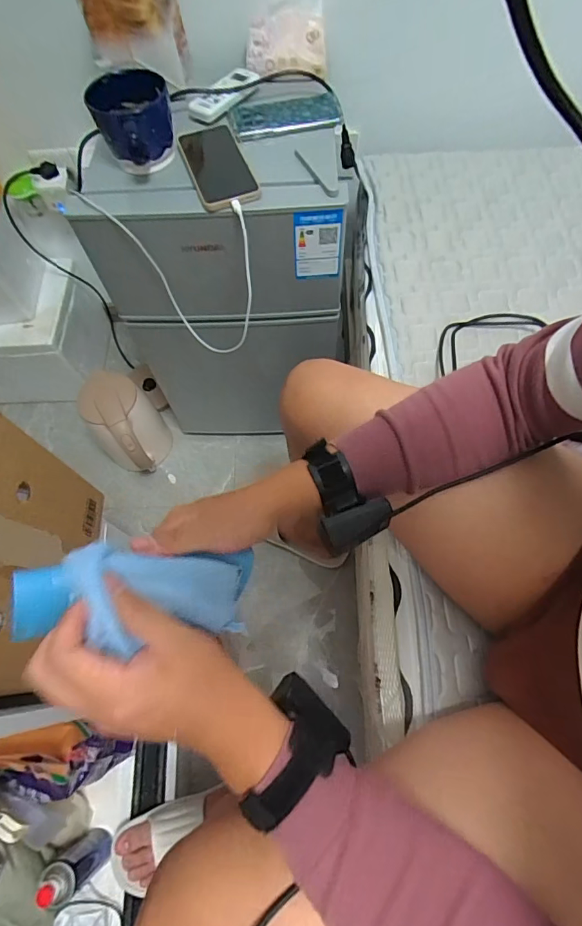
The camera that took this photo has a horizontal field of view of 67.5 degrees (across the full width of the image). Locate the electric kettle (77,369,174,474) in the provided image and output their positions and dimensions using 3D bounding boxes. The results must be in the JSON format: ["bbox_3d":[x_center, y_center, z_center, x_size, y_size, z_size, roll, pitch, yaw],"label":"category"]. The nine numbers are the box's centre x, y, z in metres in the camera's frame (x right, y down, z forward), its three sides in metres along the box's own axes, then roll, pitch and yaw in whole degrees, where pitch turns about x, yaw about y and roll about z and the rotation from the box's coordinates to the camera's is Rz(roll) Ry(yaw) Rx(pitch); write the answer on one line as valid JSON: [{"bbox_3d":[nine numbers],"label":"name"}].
[{"bbox_3d":[-0.374,-0.068,1.010,0.138,0.247,0.183,-39,70,-14],"label":"electric kettle"}]

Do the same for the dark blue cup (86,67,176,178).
[{"bbox_3d":[-0.207,-0.444,0.580,0.099,0.073,0.116,-11,66,-2],"label":"dark blue cup"}]

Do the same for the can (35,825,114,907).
[{"bbox_3d":[-0.314,0.582,0.628,0.053,0.145,0.056,-34,68,-12],"label":"can"}]

